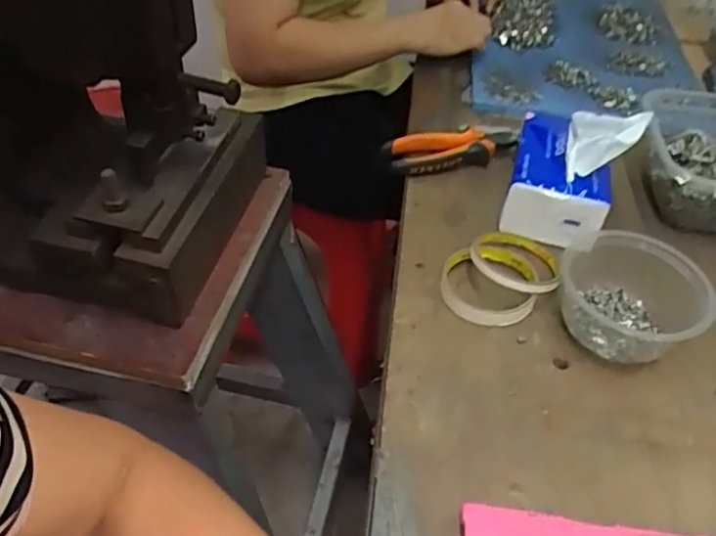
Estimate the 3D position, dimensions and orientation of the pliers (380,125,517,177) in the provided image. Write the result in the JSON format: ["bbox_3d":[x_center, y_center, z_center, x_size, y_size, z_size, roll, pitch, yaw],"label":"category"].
[{"bbox_3d":[0.104,-0.131,0.682,0.141,0.027,0.062,-5,46,-10],"label":"pliers"}]

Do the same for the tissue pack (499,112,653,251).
[{"bbox_3d":[0.204,-0.106,0.598,0.103,0.101,0.144,15,46,11],"label":"tissue pack"}]

